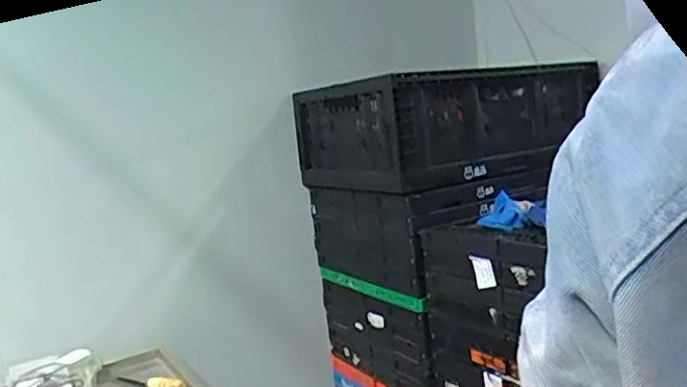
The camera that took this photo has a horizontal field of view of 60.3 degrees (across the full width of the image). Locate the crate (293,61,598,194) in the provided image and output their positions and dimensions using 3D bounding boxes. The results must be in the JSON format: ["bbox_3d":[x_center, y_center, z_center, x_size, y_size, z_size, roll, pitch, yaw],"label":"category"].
[{"bbox_3d":[0.198,-0.143,1.336,0.551,0.218,0.391,-11,8,-30],"label":"crate"}]

